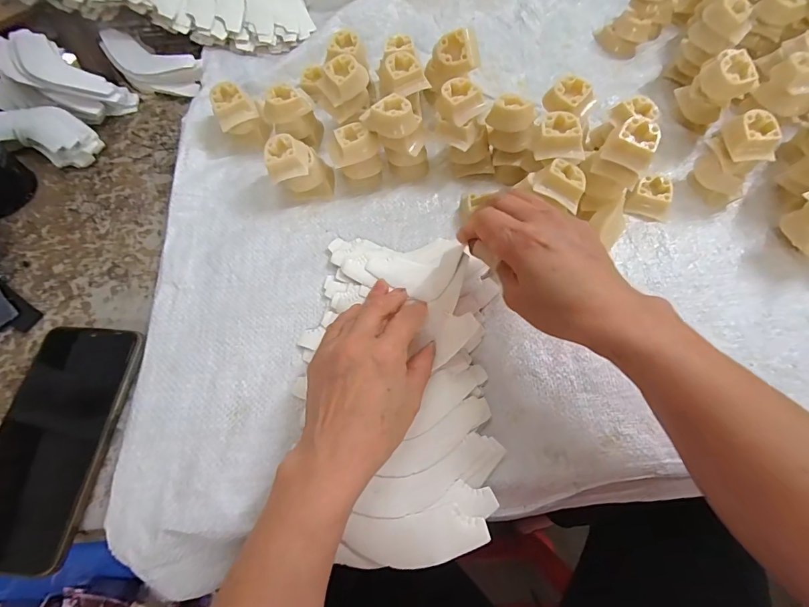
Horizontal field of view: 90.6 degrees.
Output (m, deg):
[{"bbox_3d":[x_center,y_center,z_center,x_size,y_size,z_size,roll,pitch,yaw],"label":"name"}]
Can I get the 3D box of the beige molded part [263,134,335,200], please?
[{"bbox_3d":[-0.096,-0.125,0.370,0.054,0.042,0.038,-5,66,-2],"label":"beige molded part"}]

